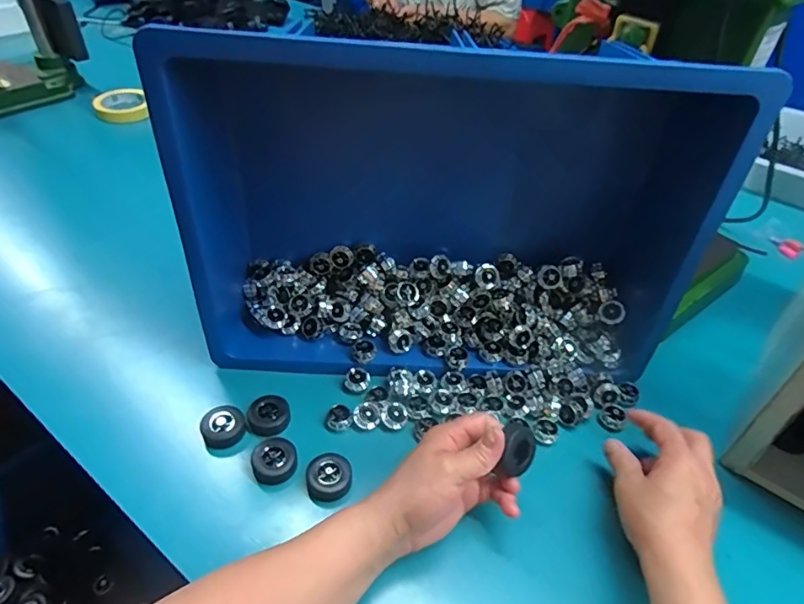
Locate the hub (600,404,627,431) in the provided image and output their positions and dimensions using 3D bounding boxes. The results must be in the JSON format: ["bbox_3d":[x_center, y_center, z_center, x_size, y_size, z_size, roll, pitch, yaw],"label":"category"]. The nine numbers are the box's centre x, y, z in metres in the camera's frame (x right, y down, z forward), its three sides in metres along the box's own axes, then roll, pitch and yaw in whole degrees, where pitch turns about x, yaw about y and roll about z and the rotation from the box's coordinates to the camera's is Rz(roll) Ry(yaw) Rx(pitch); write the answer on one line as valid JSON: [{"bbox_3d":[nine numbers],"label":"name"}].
[{"bbox_3d":[0.205,0.111,0.481,0.021,0.012,0.021,1,43,-1],"label":"hub"}]

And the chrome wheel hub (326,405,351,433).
[{"bbox_3d":[-0.059,0.107,0.457,0.022,0.010,0.023,1,43,-1],"label":"chrome wheel hub"}]

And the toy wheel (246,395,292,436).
[{"bbox_3d":[-0.122,0.102,0.452,0.036,0.013,0.037,1,43,-1],"label":"toy wheel"}]

